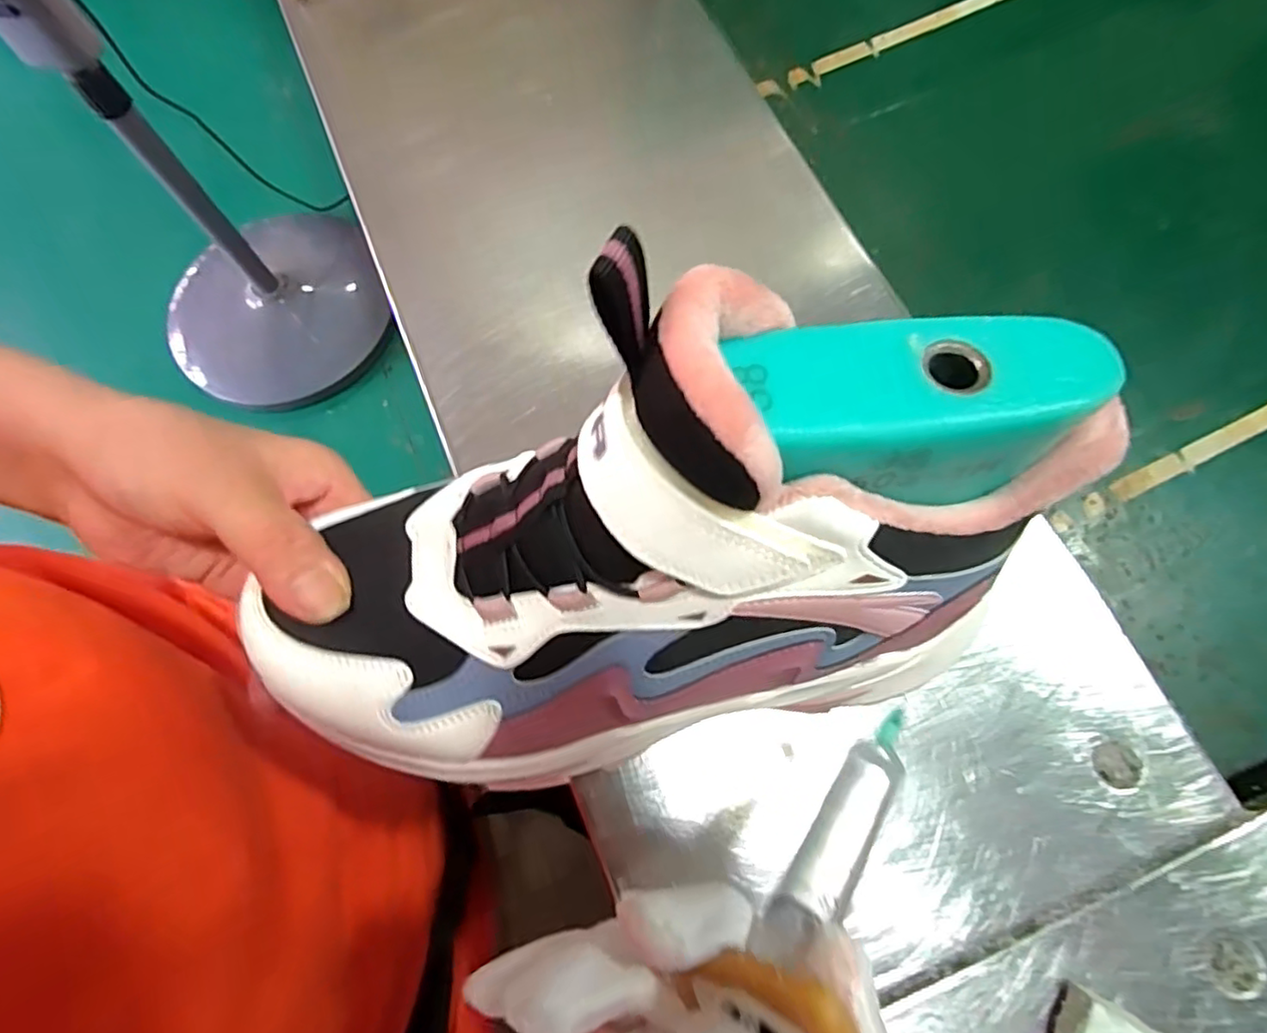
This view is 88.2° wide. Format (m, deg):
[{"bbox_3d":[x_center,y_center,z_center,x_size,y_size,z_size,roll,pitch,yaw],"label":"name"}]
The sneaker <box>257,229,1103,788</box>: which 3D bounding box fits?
[{"bbox_3d":[0.002,0.018,0.180,0.230,0.144,0.088,-2,67,-1],"label":"sneaker"}]

